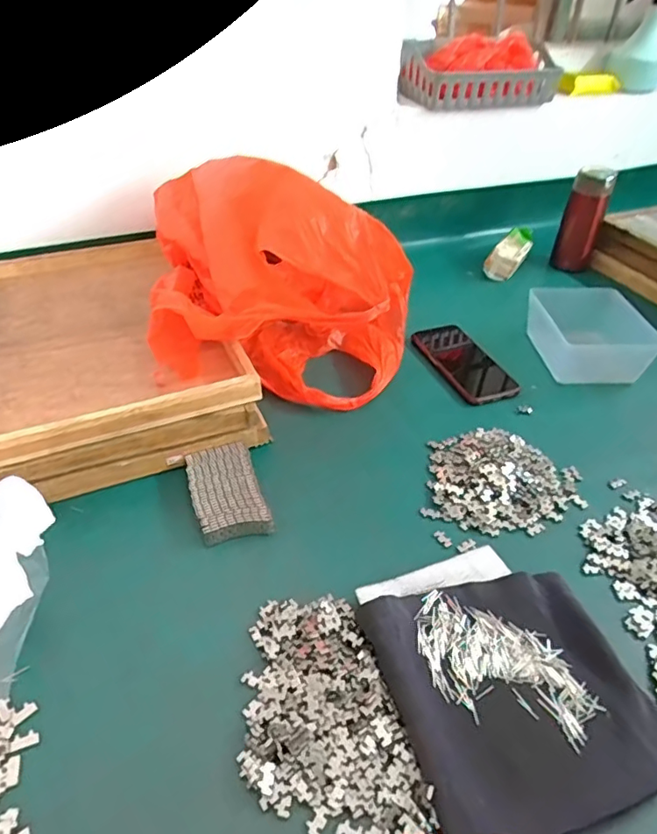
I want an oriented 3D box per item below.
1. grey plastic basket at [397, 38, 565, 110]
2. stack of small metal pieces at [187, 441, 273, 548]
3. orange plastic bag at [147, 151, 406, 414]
[{"bbox_3d":[0.250,-0.587,0.956,0.293,0.086,0.123,-14,42,-19],"label":"grey plastic basket"},{"bbox_3d":[-0.101,0.076,0.555,0.064,0.026,0.115,-11,42,-17],"label":"stack of small metal pieces"},{"bbox_3d":[-0.074,-0.149,0.662,0.332,0.235,0.278,9,40,7],"label":"orange plastic bag"}]

